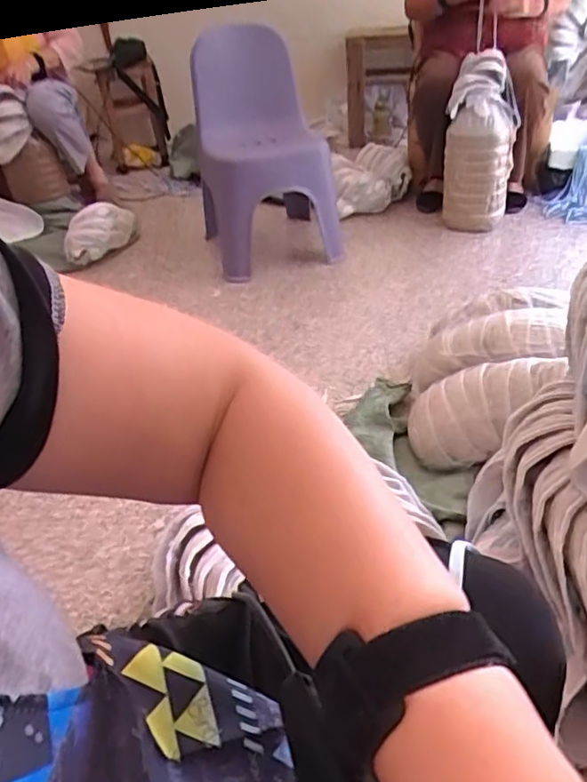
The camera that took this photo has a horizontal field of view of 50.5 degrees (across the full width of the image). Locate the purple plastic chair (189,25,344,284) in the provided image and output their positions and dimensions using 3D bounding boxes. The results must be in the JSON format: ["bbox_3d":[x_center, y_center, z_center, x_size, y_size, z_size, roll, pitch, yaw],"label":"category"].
[{"bbox_3d":[-0.082,-0.587,1.569,0.311,0.565,0.348,-10,37,-6],"label":"purple plastic chair"}]

